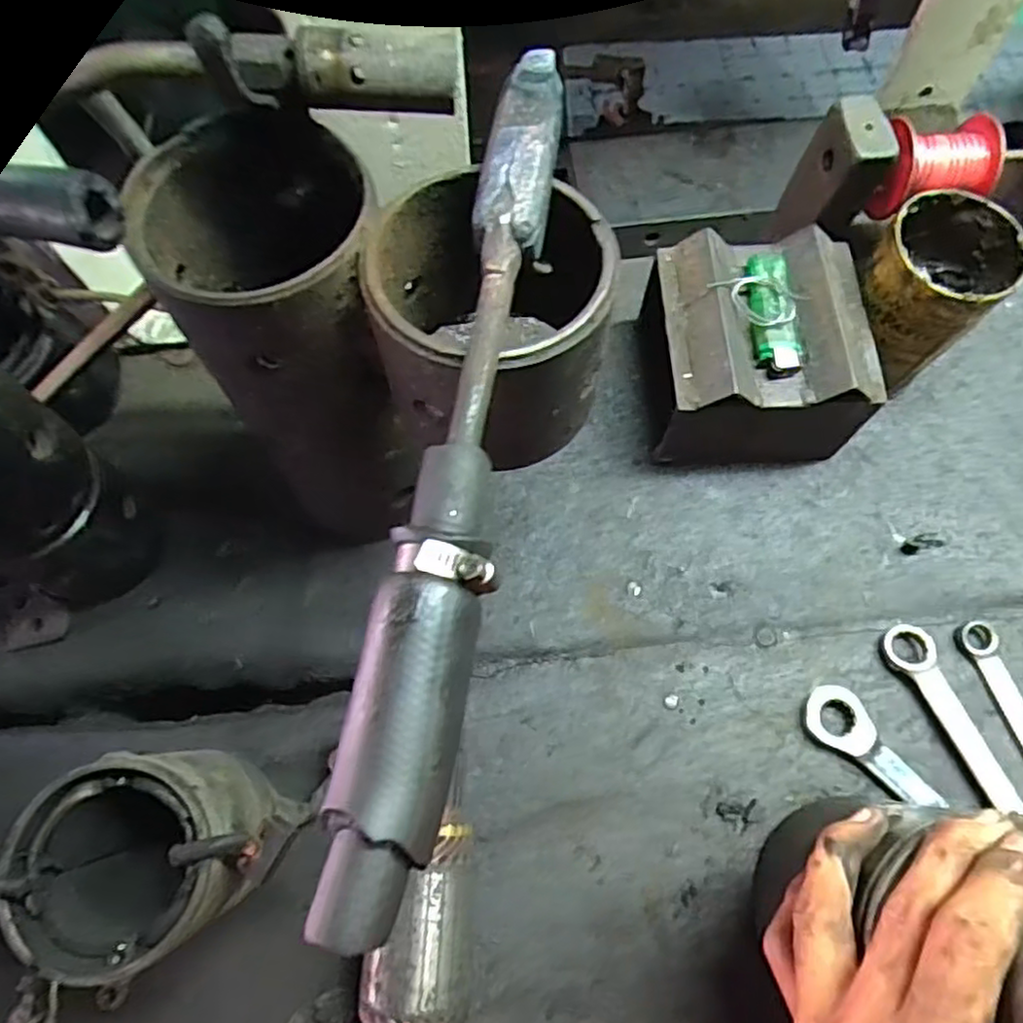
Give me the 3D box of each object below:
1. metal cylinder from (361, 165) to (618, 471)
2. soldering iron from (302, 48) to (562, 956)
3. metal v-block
[{"bbox_3d":[-0.006,-0.073,0.262,0.085,0.076,0.086,0,67,0],"label":"metal cylinder"},{"bbox_3d":[-0.011,-0.024,0.199,0.027,0.024,0.262,10,68,5],"label":"soldering iron"},{"bbox_3d":[0.149,-0.093,0.432,0.128,0.095,0.127,2,67,1],"label":"metal v-block"}]

